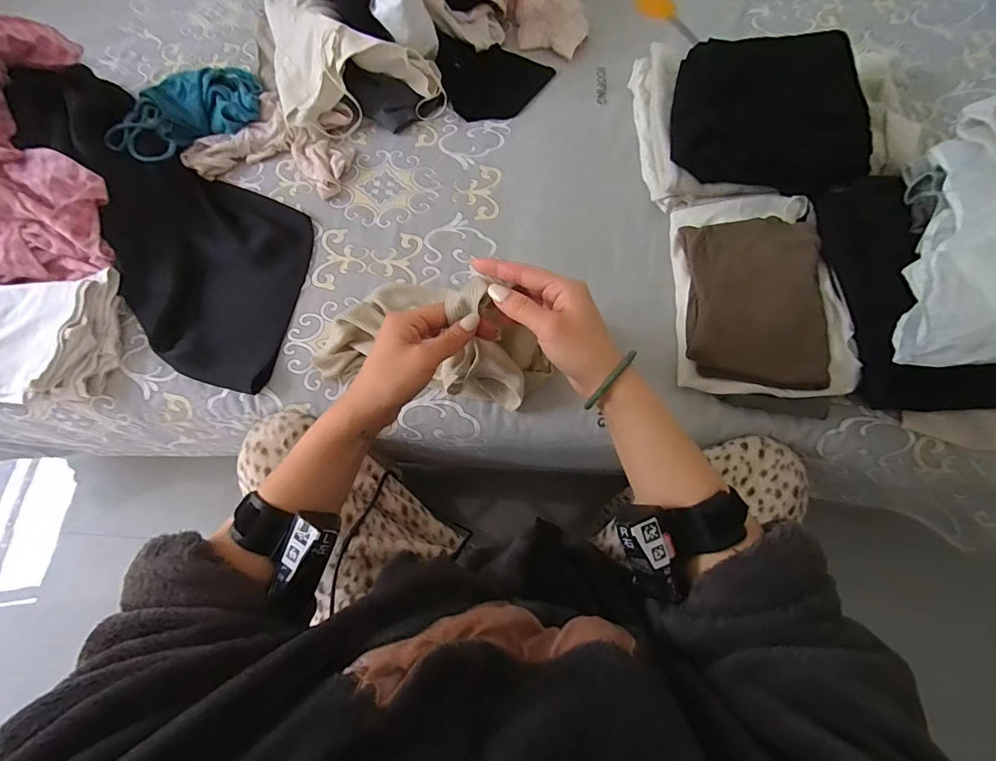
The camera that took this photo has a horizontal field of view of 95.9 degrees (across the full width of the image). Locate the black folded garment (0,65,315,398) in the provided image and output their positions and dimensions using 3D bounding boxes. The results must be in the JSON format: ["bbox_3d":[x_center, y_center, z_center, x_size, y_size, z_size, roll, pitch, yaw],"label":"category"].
[{"bbox_3d":[-0.477,-0.252,0.656,0.267,0.098,0.602,-41,75,-11],"label":"black folded garment"}]

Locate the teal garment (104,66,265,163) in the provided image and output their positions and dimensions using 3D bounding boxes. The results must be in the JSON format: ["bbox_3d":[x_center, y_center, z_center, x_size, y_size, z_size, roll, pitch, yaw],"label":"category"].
[{"bbox_3d":[-0.508,-0.444,0.744,0.240,0.063,0.162,-31,73,-9],"label":"teal garment"}]

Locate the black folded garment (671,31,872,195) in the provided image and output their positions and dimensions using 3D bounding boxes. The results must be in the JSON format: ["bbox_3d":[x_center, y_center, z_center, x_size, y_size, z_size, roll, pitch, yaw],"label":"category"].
[{"bbox_3d":[0.382,-0.374,0.637,0.253,0.023,0.207,-2,96,7],"label":"black folded garment"}]

